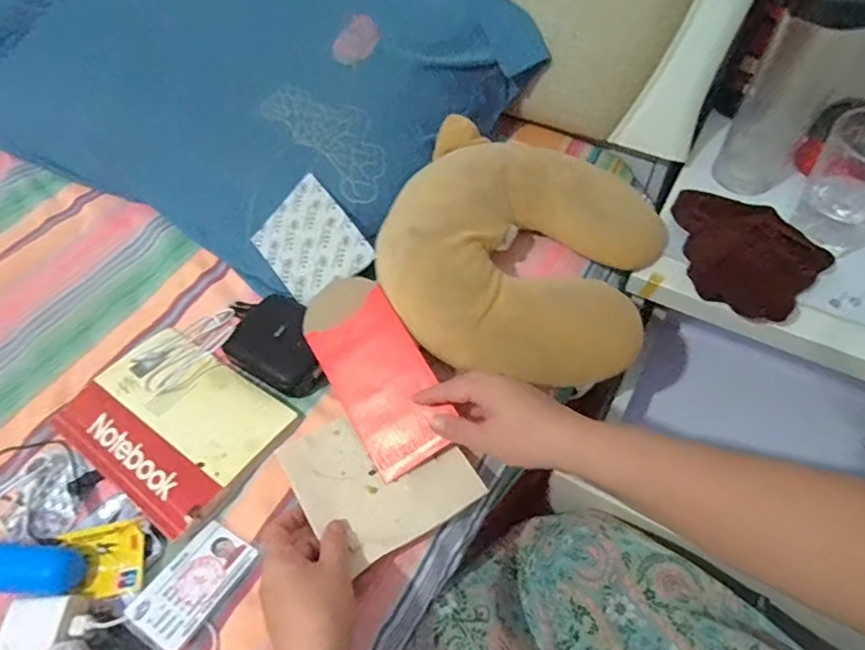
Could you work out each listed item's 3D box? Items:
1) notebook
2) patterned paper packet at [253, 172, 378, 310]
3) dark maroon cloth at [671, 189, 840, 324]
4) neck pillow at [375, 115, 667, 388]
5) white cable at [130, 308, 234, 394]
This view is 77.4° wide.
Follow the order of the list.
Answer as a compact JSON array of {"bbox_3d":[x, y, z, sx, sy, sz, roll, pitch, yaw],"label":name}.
[{"bbox_3d":[-0.242,0.085,0.501,0.199,0.018,0.139,29,62,22],"label":"notebook"},{"bbox_3d":[-0.126,-0.082,0.560,0.099,0.006,0.126,-44,69,12],"label":"patterned paper packet"},{"bbox_3d":[0.316,-0.089,0.561,0.130,0.037,0.179,-23,57,-11],"label":"dark maroon cloth"},{"bbox_3d":[0.092,-0.073,0.555,0.263,0.088,0.270,16,58,14],"label":"neck pillow"},{"bbox_3d":[-0.245,0.024,0.548,0.067,0.020,0.106,37,66,25],"label":"white cable"}]

